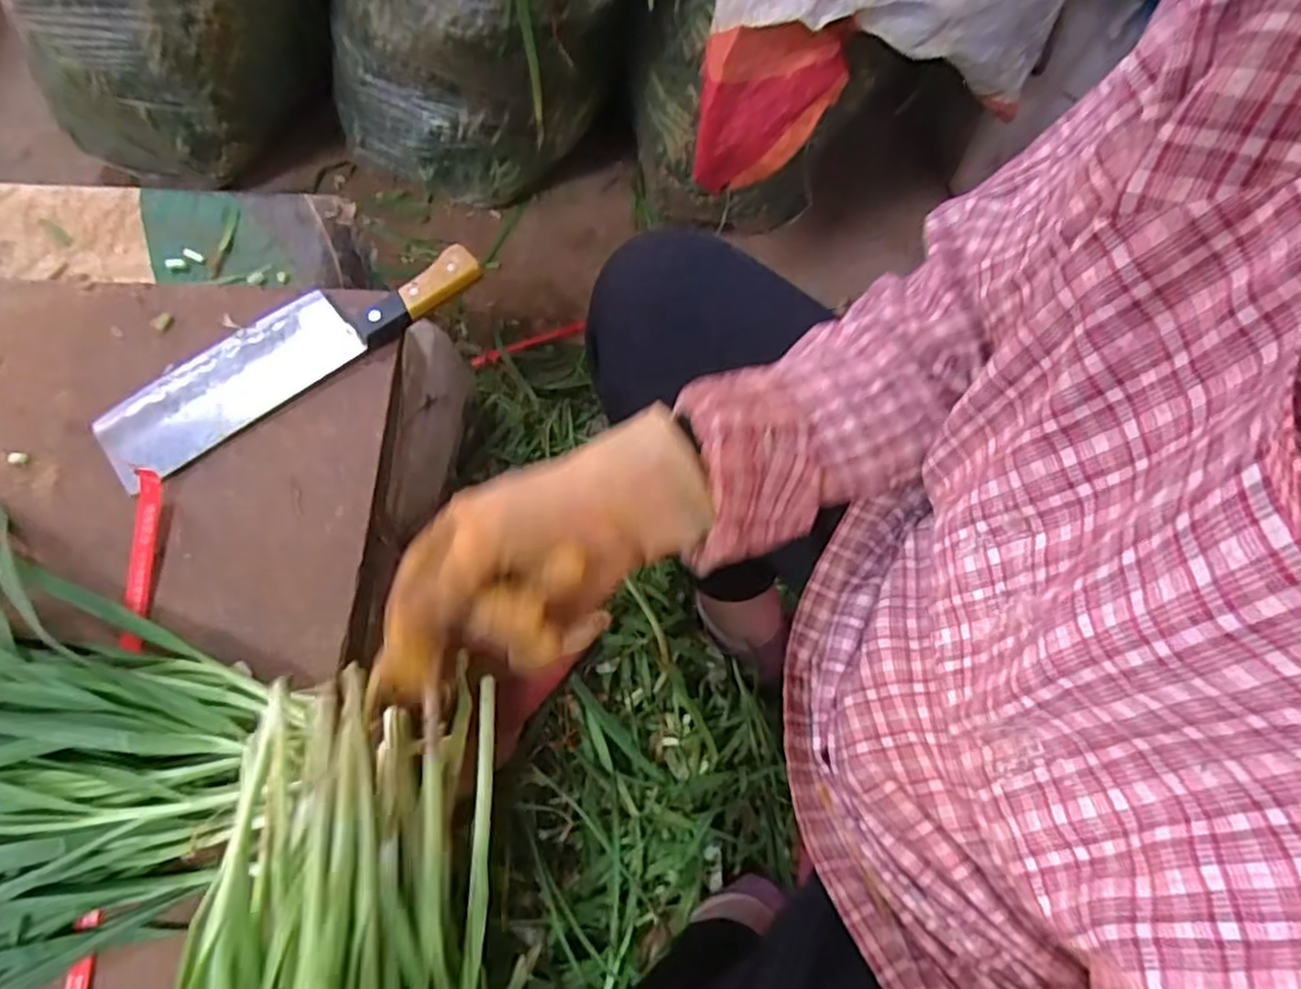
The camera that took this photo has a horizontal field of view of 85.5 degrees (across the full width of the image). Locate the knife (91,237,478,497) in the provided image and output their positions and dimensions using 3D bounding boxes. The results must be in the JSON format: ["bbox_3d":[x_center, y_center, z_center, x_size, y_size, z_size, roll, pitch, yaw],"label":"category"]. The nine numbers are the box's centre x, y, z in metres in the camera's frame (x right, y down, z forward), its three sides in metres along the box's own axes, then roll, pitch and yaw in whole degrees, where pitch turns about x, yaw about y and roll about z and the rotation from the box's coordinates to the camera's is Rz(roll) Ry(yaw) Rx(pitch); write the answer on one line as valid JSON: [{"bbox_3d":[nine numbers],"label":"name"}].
[{"bbox_3d":[-0.249,-0.106,0.487,0.266,0.022,0.071,-34,73,-15],"label":"knife"}]

